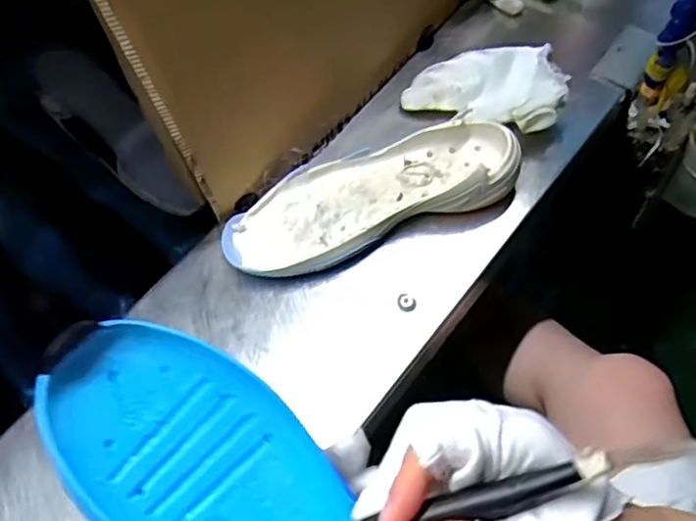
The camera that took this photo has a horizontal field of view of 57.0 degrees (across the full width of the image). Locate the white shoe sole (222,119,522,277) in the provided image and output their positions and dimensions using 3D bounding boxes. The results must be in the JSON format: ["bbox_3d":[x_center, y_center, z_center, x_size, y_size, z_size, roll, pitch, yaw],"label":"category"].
[{"bbox_3d":[0.019,-0.062,0.611,0.284,0.051,0.105,-20,59,-8],"label":"white shoe sole"}]

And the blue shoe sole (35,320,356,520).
[{"bbox_3d":[-0.036,0.126,0.295,0.238,0.031,0.090,45,69,2],"label":"blue shoe sole"}]

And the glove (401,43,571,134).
[{"bbox_3d":[0.146,-0.188,0.666,0.155,0.049,0.110,19,61,15],"label":"glove"}]

